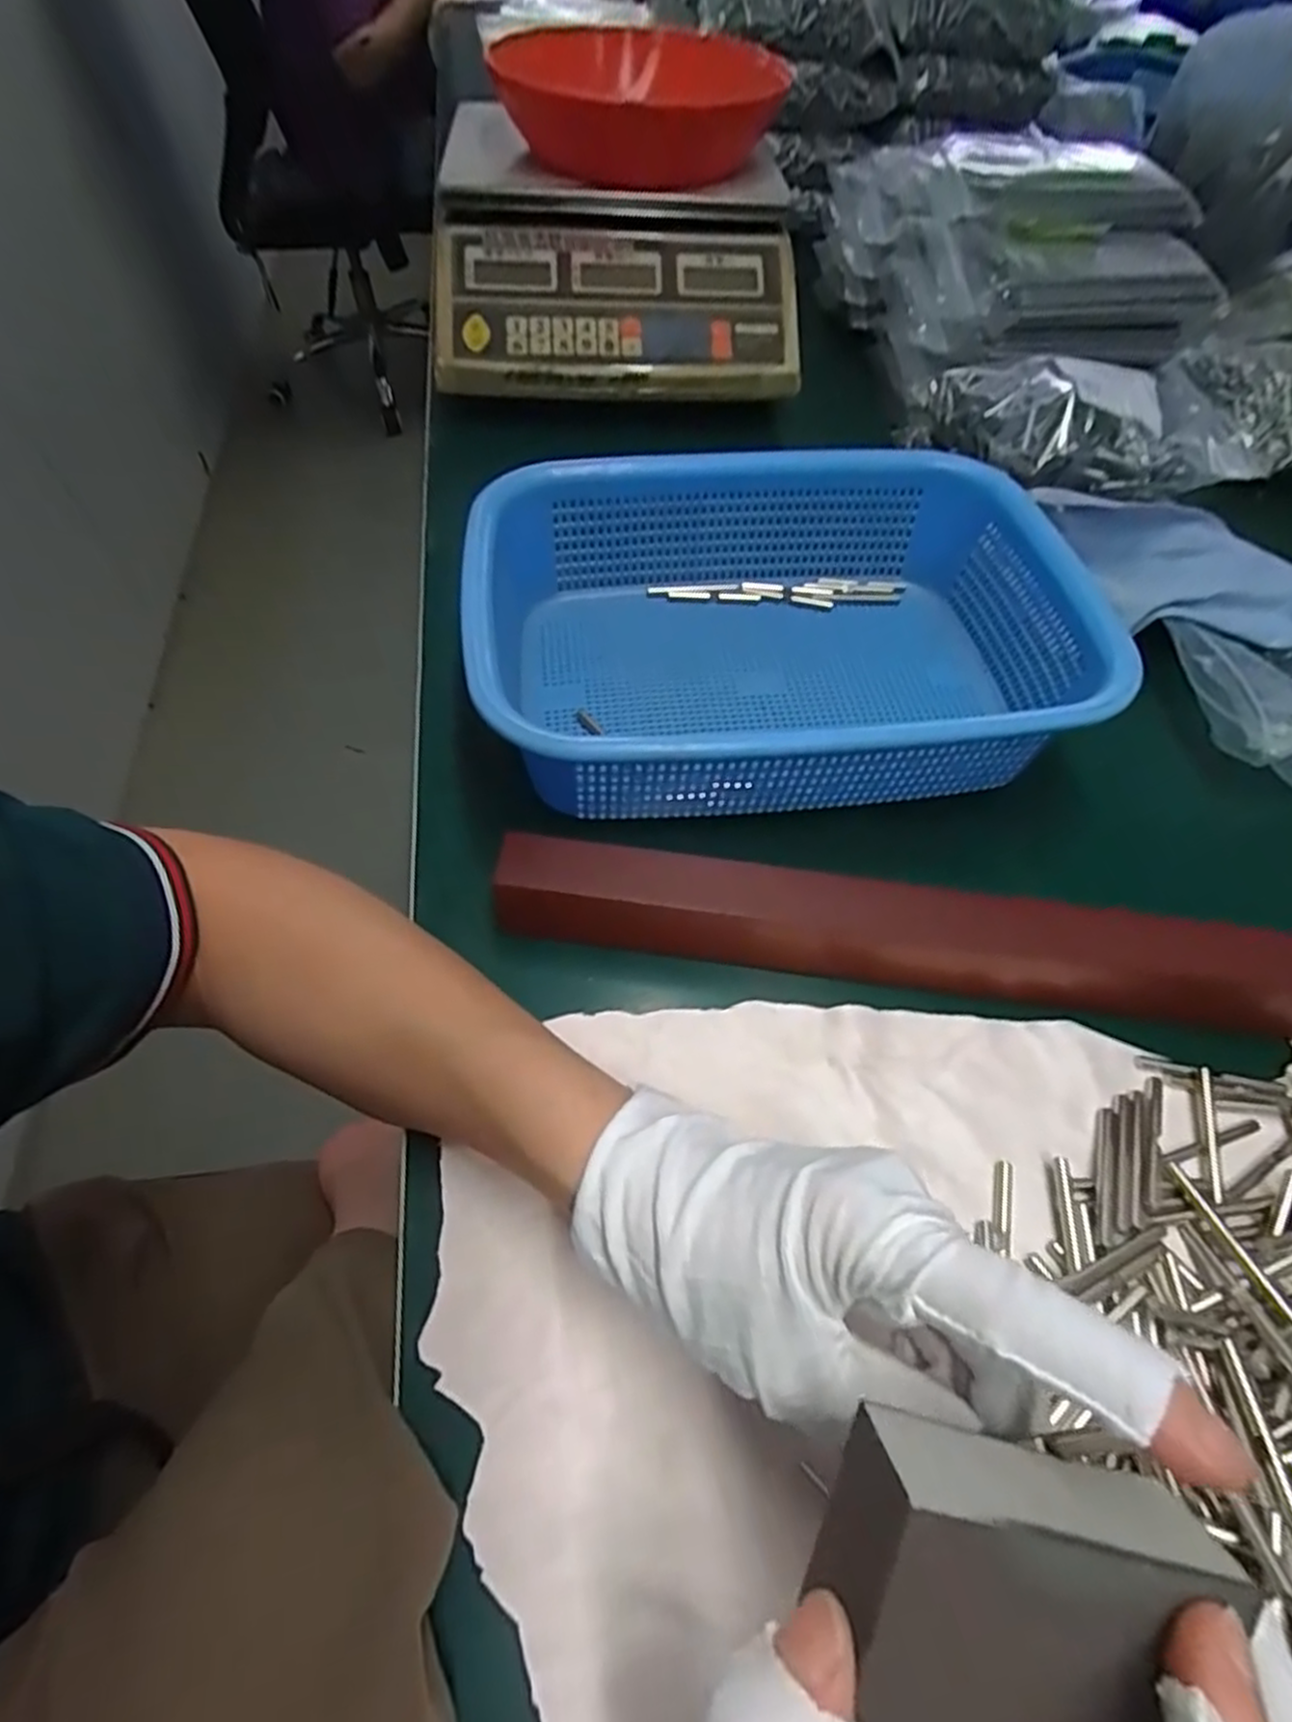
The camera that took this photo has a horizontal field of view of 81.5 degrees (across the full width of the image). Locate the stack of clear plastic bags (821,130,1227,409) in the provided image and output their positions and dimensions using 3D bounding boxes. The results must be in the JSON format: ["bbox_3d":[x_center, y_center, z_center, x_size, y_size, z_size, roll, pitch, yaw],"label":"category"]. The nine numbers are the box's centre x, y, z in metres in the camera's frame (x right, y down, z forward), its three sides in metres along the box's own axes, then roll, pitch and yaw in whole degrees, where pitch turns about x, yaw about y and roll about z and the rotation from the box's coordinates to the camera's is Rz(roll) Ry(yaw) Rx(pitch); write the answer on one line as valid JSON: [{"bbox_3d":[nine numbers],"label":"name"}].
[{"bbox_3d":[0.273,-0.472,0.578,0.205,0.103,0.260,-7,57,-5],"label":"stack of clear plastic bags"}]

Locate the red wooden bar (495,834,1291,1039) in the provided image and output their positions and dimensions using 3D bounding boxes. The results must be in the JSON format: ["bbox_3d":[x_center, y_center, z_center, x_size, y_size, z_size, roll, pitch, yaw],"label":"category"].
[{"bbox_3d":[0.137,0.031,0.294,0.384,0.050,0.028,7,57,4],"label":"red wooden bar"}]

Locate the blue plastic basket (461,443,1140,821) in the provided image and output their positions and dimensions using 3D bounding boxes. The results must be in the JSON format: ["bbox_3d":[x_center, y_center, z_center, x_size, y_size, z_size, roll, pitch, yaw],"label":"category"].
[{"bbox_3d":[0.061,-0.111,0.377,0.284,0.079,0.210,-4,54,-5],"label":"blue plastic basket"}]

